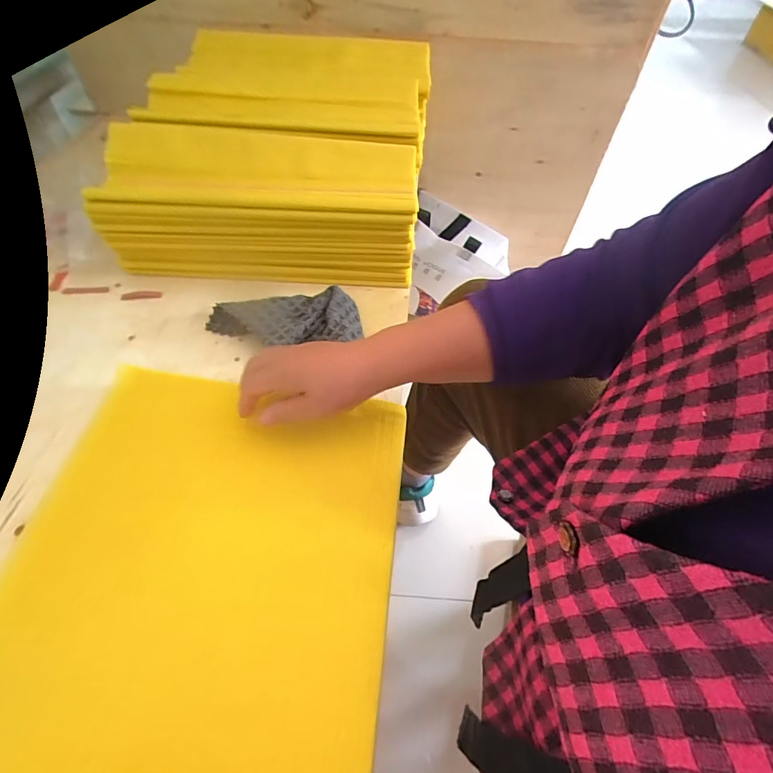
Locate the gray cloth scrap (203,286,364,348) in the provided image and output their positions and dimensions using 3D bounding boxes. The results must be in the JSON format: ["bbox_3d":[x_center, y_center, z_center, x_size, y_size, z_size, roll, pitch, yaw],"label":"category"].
[{"bbox_3d":[-0.118,-0.073,0.473,0.170,0.033,0.069,-4,54,-6],"label":"gray cloth scrap"}]

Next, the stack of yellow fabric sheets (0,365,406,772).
[{"bbox_3d":[-0.146,0.148,0.315,0.293,0.025,0.347,7,53,2],"label":"stack of yellow fabric sheets"}]

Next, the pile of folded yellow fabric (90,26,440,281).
[{"bbox_3d":[-0.137,-0.333,0.589,0.360,0.152,0.396,5,53,1],"label":"pile of folded yellow fabric"}]

